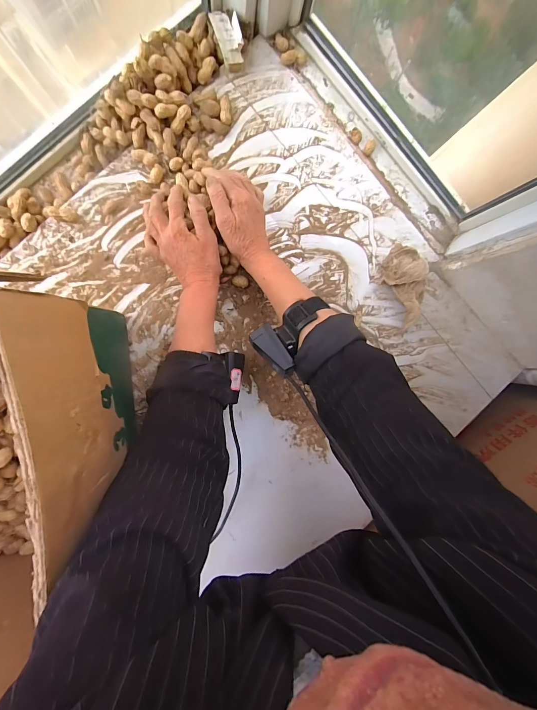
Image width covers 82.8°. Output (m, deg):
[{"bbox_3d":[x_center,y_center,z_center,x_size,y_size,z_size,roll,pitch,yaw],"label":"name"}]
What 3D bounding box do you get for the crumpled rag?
[{"bbox_3d":[0.230,-0.114,0.488,0.073,0.034,0.123,-25,97,-5],"label":"crumpled rag"}]

